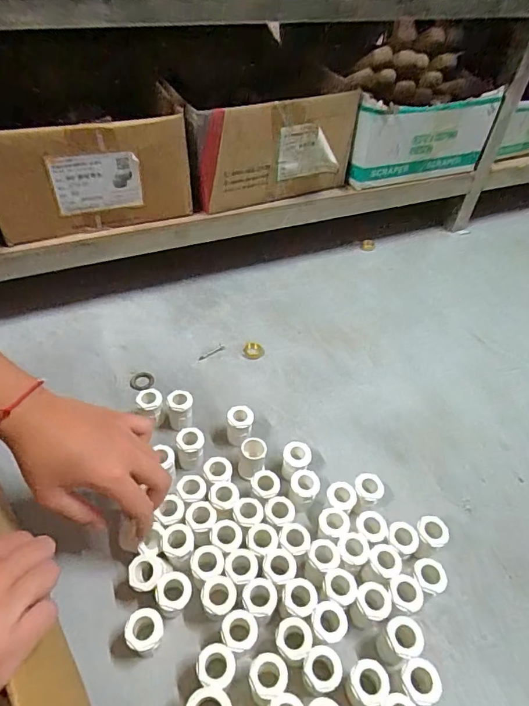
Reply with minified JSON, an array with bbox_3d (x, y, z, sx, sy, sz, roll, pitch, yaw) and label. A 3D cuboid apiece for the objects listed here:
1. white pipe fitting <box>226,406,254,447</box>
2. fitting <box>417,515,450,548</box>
[{"bbox_3d":[-0.025,0.079,0.462,0.026,0.041,0.030,0,46,-5],"label":"white pipe fitting"},{"bbox_3d":[0.145,0.163,0.397,0.026,0.033,0.026,2,46,-2],"label":"fitting"}]

